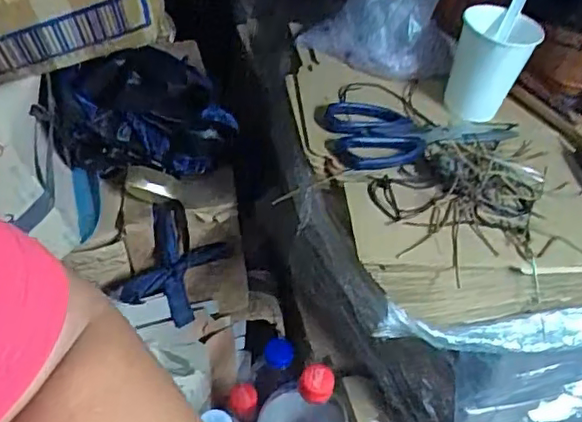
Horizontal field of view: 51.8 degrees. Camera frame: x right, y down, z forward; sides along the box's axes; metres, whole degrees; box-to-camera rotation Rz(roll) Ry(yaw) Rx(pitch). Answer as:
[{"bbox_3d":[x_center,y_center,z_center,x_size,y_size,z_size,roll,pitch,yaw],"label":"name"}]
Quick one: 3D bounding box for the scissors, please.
[{"bbox_3d":[0.116,-0.076,0.525,0.188,0.010,0.082,-10,45,-18],"label":"scissors"}]

